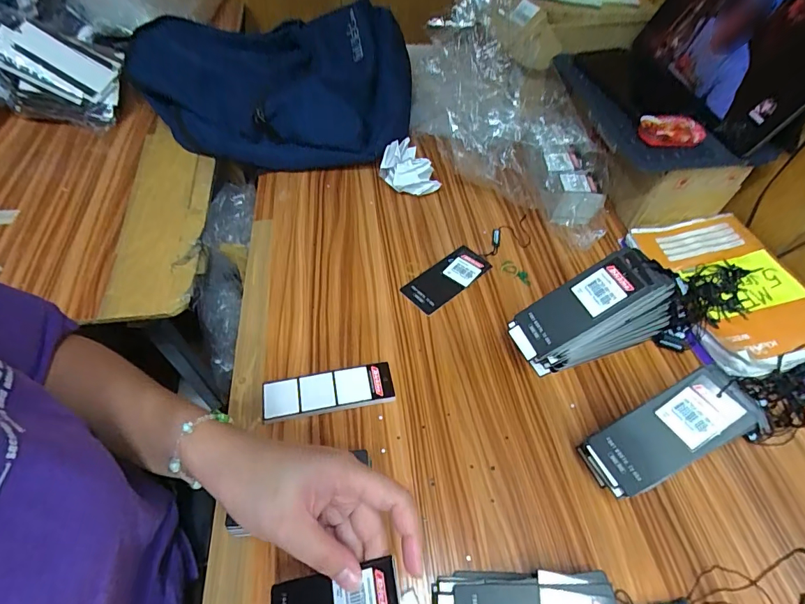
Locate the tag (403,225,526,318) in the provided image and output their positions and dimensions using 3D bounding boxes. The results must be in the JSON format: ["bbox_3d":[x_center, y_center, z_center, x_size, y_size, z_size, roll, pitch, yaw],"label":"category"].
[{"bbox_3d":[0.078,-0.046,0.510,0.169,0.009,0.050,-34,60,-24],"label":"tag"}]

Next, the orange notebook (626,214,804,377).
[{"bbox_3d":[0.368,-0.019,0.480,0.138,0.032,0.205,-10,53,-9],"label":"orange notebook"}]

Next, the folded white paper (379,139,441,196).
[{"bbox_3d":[0.007,-0.177,0.571,0.065,0.075,0.023,-26,14,-12],"label":"folded white paper"}]

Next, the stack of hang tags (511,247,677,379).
[{"bbox_3d":[0.178,0.014,0.404,0.147,0.104,0.055,-13,54,-11],"label":"stack of hang tags"}]

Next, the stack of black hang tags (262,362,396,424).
[{"bbox_3d":[-0.068,0.085,0.396,0.117,0.015,0.038,-9,53,-9],"label":"stack of black hang tags"}]

